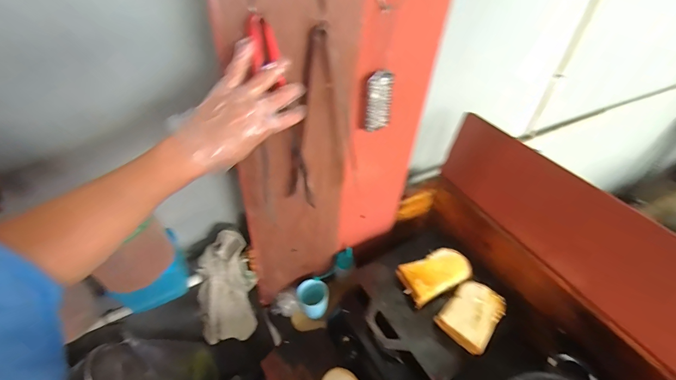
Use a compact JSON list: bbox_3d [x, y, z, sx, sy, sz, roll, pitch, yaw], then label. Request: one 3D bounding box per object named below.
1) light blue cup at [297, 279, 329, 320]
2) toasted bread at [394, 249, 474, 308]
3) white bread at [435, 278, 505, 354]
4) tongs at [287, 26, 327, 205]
[{"bbox_3d":[-0.063,0.291,0.838,0.068,0.089,0.078,-29,50,-29],"label":"light blue cup"},{"bbox_3d":[0.235,0.202,0.763,0.164,0.038,0.095,-17,45,-18],"label":"toasted bread"},{"bbox_3d":[0.297,0.267,0.695,0.104,0.026,0.155,34,52,31],"label":"white bread"},{"bbox_3d":[-0.052,-0.104,0.537,0.040,0.337,0.035,-25,53,-34],"label":"tongs"}]

